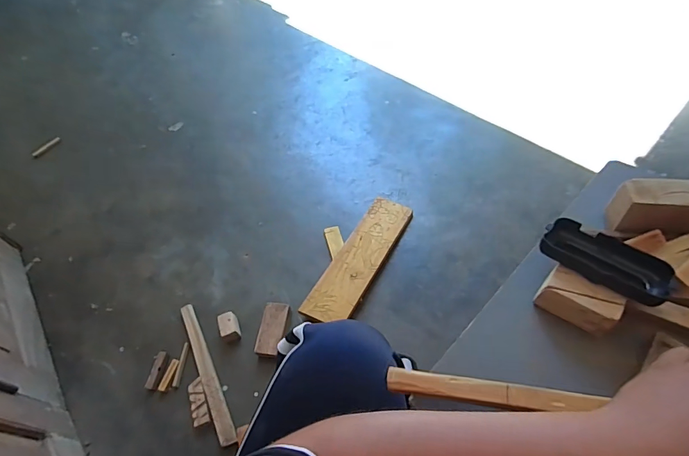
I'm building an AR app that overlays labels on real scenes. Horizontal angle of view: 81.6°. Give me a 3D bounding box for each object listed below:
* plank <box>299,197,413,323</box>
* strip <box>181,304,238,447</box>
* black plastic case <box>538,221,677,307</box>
[{"bbox_3d":[0.042,0.084,1.049,0.119,0.047,0.403,24,60,20],"label":"plank"},{"bbox_3d":[-0.321,0.327,0.926,0.034,0.017,0.355,-25,56,-13],"label":"strip"},{"bbox_3d":[0.251,0.029,0.386,0.108,0.023,0.059,30,64,26],"label":"black plastic case"}]

